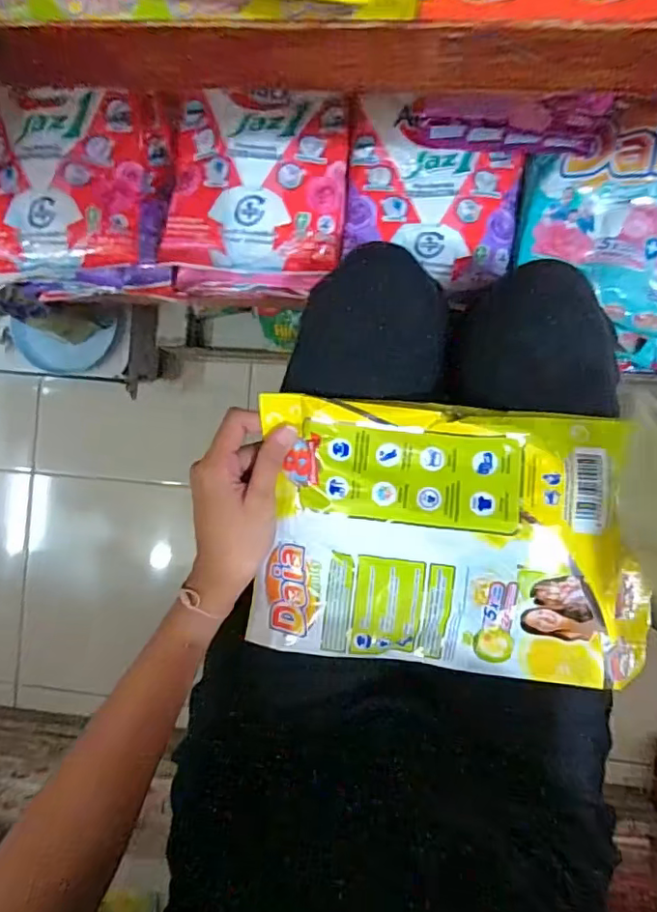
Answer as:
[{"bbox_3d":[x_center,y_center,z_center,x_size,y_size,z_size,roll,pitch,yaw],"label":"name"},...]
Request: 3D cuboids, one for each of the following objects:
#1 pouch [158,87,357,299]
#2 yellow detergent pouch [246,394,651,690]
[{"bbox_3d":[-0.064,-0.241,0.507,0.158,0.044,0.174,6,90,5],"label":"pouch"},{"bbox_3d":[0.079,0.055,0.360,0.249,0.034,0.170,5,90,5],"label":"yellow detergent pouch"}]

